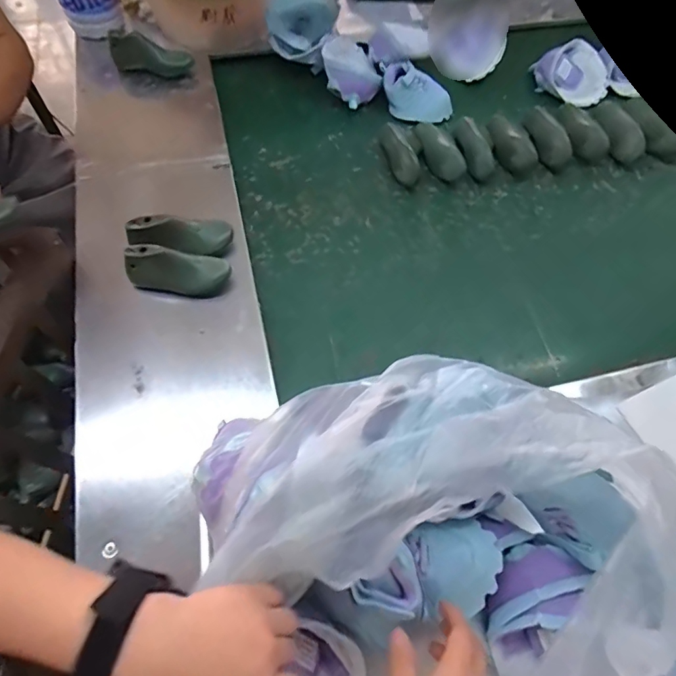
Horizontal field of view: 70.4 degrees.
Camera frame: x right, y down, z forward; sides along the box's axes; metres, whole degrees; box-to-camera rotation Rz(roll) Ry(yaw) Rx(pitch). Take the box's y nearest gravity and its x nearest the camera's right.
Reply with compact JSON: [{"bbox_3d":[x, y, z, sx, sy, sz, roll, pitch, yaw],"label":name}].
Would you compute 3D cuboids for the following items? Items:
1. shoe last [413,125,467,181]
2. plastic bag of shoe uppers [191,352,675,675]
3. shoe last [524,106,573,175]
[{"bbox_3d":[0.169,-0.330,0.837,0.041,0.051,0.134,-27,68,-17],"label":"shoe last"},{"bbox_3d":[0.061,0.202,0.368,0.374,0.243,0.368,-22,66,-15],"label":"plastic bag of shoe uppers"},{"bbox_3d":[0.369,-0.361,0.863,0.059,0.062,0.133,-18,65,-13],"label":"shoe last"}]

